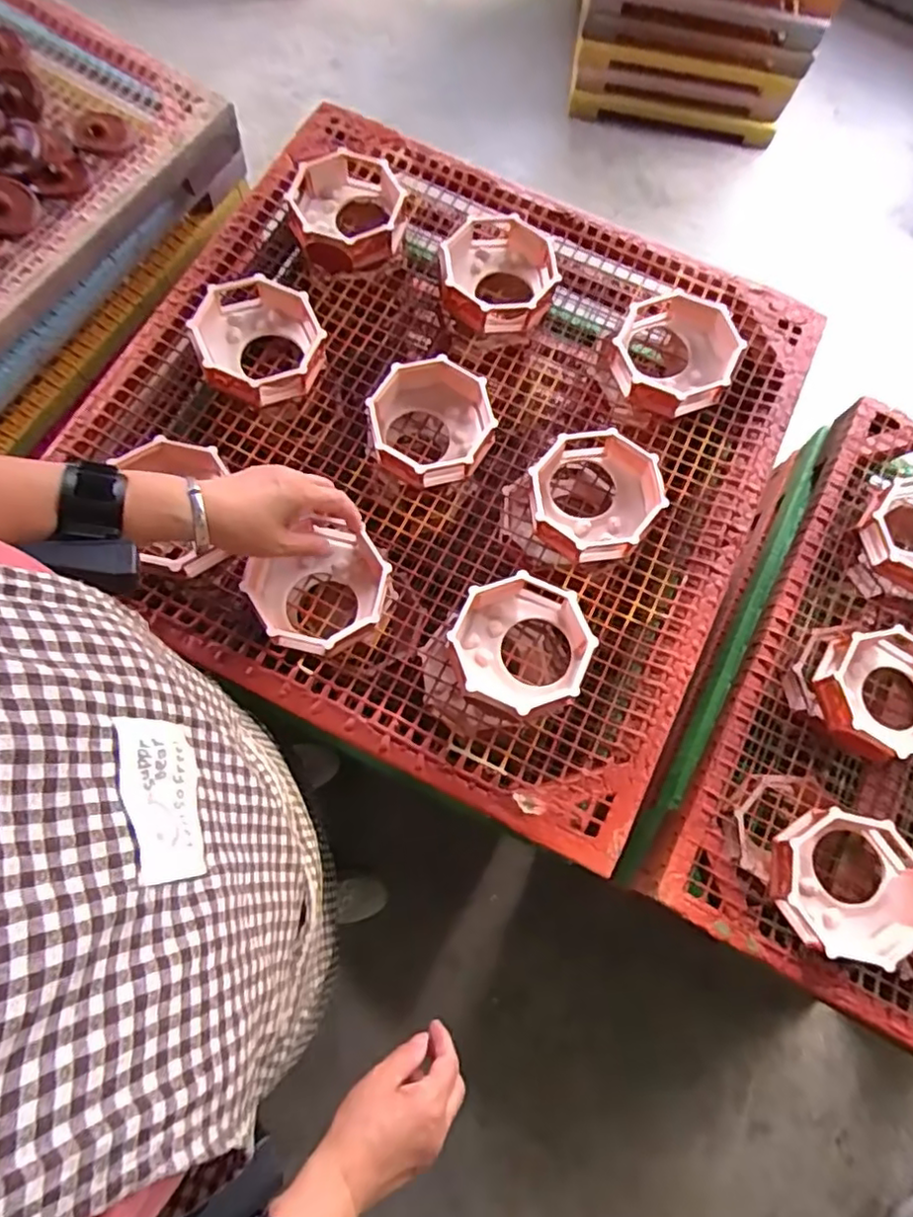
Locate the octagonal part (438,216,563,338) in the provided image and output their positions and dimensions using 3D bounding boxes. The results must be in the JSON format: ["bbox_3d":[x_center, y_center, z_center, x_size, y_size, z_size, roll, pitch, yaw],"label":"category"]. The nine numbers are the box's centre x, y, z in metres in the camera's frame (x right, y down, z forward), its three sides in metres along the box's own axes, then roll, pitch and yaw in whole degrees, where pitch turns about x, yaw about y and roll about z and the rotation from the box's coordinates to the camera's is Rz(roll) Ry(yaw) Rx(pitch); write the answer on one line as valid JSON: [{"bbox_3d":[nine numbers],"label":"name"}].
[{"bbox_3d":[0.043,-0.358,0.660,0.122,0.046,0.124,-1,73,-3],"label":"octagonal part"}]

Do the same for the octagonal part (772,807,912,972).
[{"bbox_3d":[0.344,0.243,0.545,0.124,0.040,0.123,8,72,-1],"label":"octagonal part"}]

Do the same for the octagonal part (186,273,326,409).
[{"bbox_3d":[-0.199,-0.273,0.620,0.120,0.047,0.125,-20,75,-9],"label":"octagonal part"}]

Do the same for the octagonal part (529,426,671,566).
[{"bbox_3d":[0.130,-0.107,0.585,0.118,0.040,0.124,36,74,8],"label":"octagonal part"}]

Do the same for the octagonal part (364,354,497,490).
[{"bbox_3d":[-0.023,-0.184,0.610,0.116,0.047,0.119,32,74,7],"label":"octagonal part"}]

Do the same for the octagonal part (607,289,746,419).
[{"bbox_3d":[0.223,-0.264,0.632,0.123,0.037,0.134,24,75,6],"label":"octagonal part"}]

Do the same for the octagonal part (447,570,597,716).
[{"bbox_3d":[0.055,0.031,0.533,0.114,0.043,0.116,22,73,4],"label":"octagonal part"}]

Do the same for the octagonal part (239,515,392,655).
[{"bbox_3d":[-0.118,-0.017,0.542,0.114,0.045,0.103,-36,78,-11],"label":"octagonal part"}]

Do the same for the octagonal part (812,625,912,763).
[{"bbox_3d":[0.413,0.082,0.596,0.129,0.039,0.121,-9,73,-6],"label":"octagonal part"}]

